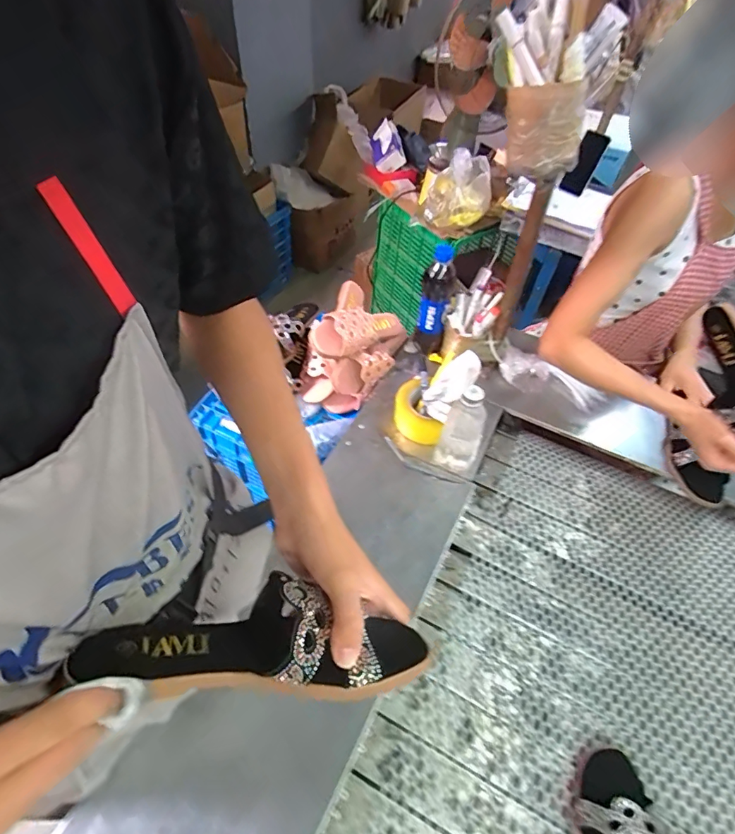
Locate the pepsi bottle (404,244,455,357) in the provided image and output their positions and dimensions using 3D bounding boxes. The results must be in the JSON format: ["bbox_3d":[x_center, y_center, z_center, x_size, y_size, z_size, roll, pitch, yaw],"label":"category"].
[{"bbox_3d":[0.126,-0.218,0.908,0.070,0.244,0.051,9,51,3],"label":"pepsi bottle"}]

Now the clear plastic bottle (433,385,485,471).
[{"bbox_3d":[0.155,0.012,0.740,0.063,0.165,0.065,22,53,12],"label":"clear plastic bottle"}]

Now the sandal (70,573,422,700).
[{"bbox_3d":[-0.077,0.155,0.347,0.239,0.065,0.107,9,7,-8],"label":"sandal"}]

